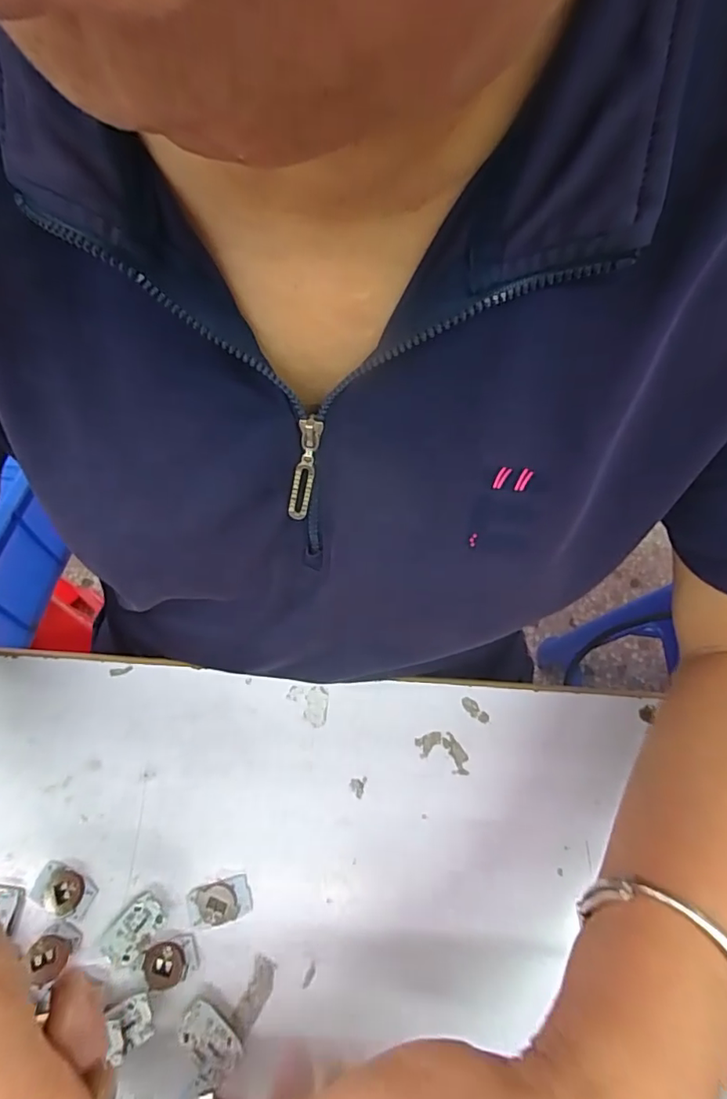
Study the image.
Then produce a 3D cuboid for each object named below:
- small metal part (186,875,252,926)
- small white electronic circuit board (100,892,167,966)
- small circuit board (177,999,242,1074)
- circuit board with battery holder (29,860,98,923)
[{"bbox_3d":[-0.072,0.176,0.260,0.030,0.005,0.018,-11,64,-8],"label":"small metal part"},{"bbox_3d":[-0.110,0.185,0.254,0.018,0.004,0.030,38,67,15],"label":"small white electronic circuit board"},{"bbox_3d":[-0.070,0.221,0.236,0.029,0.004,0.018,35,66,14],"label":"small circuit board"},{"bbox_3d":[-0.150,0.171,0.261,0.031,0.005,0.020,17,63,6],"label":"circuit board with battery holder"}]

